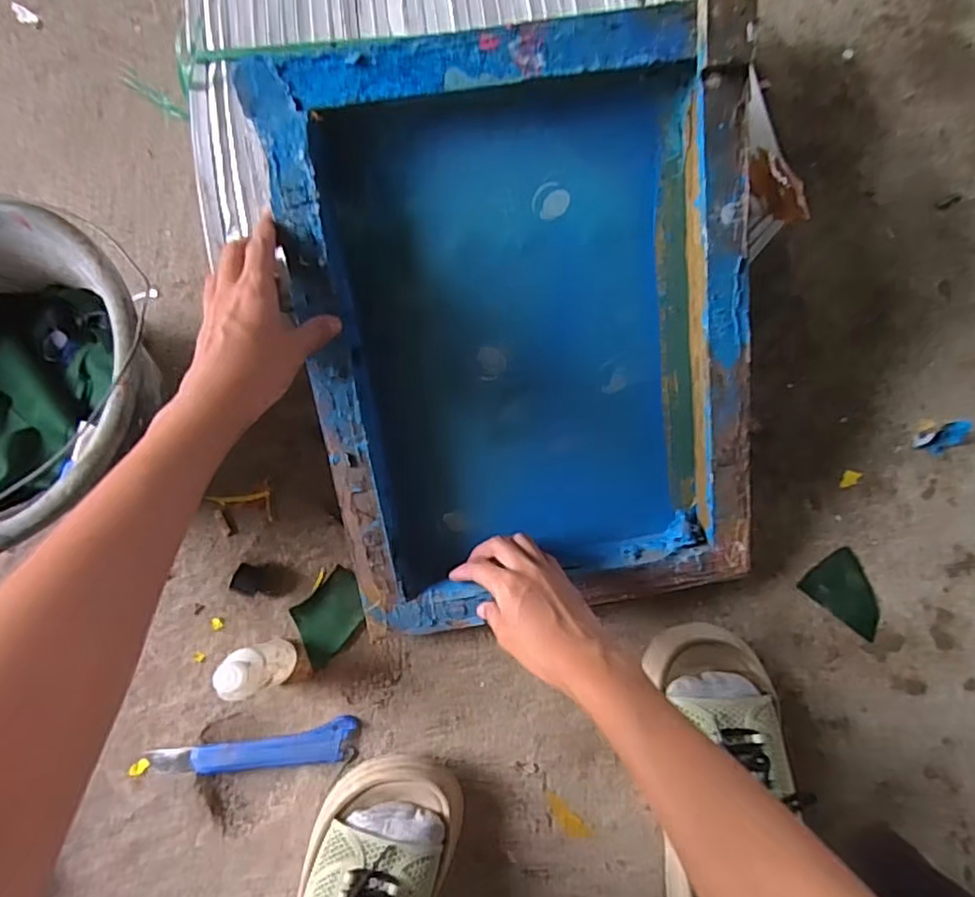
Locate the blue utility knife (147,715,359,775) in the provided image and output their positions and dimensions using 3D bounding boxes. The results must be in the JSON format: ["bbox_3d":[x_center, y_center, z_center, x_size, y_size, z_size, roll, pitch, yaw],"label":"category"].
[{"bbox_3d":[-0.189,0.245,0.504,0.167,0.016,0.029,-10,79,-2],"label":"blue utility knife"}]

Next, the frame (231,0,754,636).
[{"bbox_3d":[0.031,-0.068,0.450,0.301,0.037,0.392,-9,109,-2],"label":"frame"}]

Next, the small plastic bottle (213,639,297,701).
[{"bbox_3d":[-0.173,0.167,0.480,0.032,0.096,0.034,0,79,0],"label":"small plastic bottle"}]

